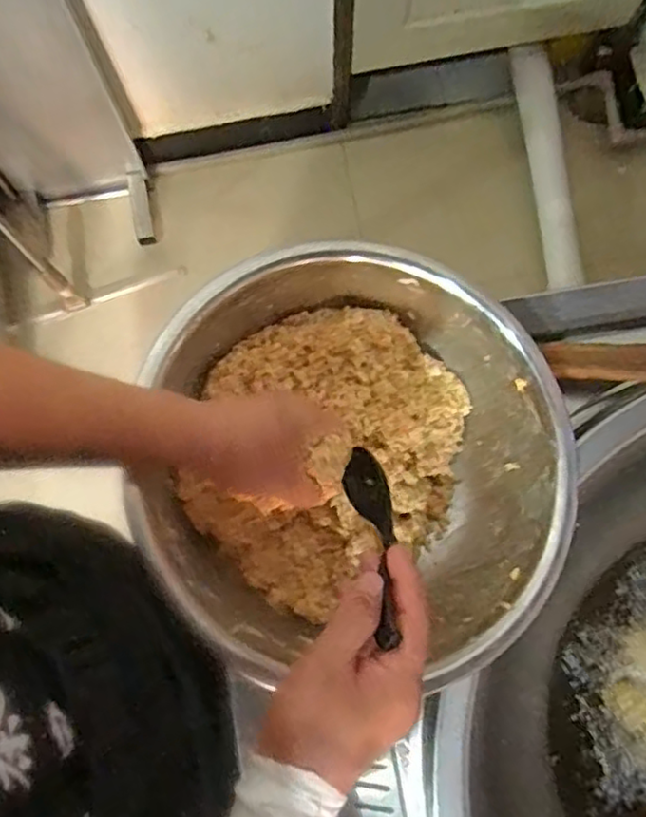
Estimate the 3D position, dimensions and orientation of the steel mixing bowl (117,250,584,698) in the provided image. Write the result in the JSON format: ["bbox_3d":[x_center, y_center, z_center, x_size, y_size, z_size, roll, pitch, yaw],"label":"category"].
[{"bbox_3d":[0.036,0.038,0.598,0.342,0.142,0.322,0,79,0],"label":"steel mixing bowl"}]

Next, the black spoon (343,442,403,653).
[{"bbox_3d":[0.035,0.087,0.447,0.031,0.164,0.038,-4,117,-1],"label":"black spoon"}]

